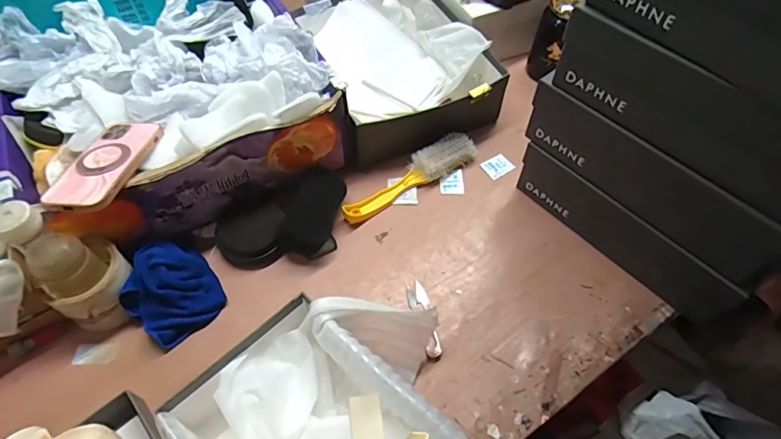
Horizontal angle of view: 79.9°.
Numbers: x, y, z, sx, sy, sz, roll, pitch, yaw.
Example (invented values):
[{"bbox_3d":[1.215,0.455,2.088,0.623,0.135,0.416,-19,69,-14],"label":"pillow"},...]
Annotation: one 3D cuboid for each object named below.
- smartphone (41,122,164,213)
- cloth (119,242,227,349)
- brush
[{"bbox_3d":[-0.327,-0.066,0.535,0.074,0.014,0.147,4,47,4],"label":"smartphone"},{"bbox_3d":[-0.270,0.087,0.572,0.104,0.060,0.105,-35,63,-22],"label":"cloth"},{"bbox_3d":[0.027,-0.063,0.692,0.225,0.036,0.051,-29,61,-19],"label":"brush"}]

